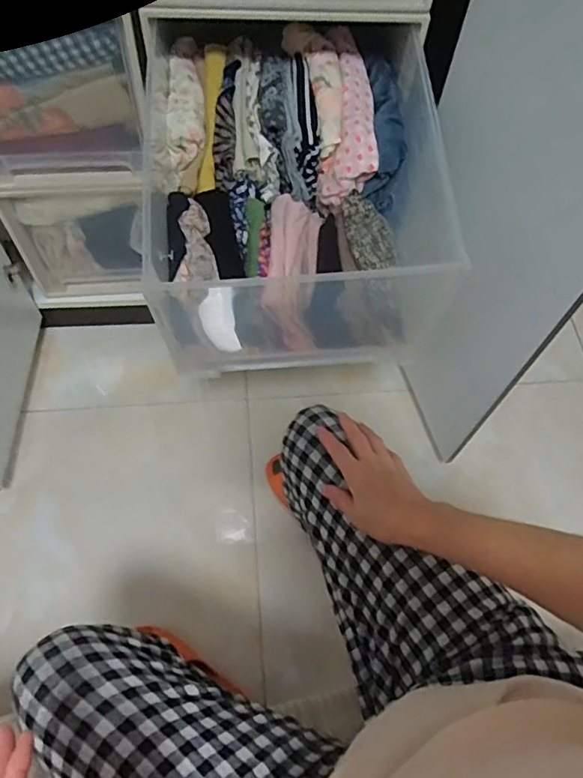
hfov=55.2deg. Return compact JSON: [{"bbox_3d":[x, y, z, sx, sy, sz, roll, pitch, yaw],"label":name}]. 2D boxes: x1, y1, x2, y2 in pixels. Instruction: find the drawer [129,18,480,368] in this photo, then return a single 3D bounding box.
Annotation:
[{"bbox_3d":[-0.001,-0.297,0.830,0.388,0.188,0.486,-3,67,-4],"label":"drawer"}]

